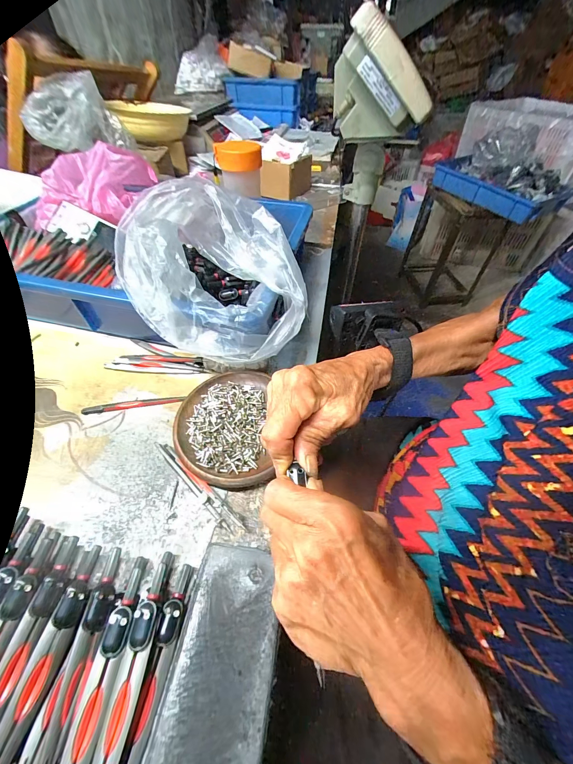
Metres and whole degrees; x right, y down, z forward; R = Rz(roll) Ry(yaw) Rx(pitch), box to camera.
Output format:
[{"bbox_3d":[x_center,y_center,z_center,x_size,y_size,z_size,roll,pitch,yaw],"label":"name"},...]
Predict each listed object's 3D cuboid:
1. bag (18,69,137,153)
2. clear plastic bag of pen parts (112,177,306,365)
[{"bbox_3d":[-0.395,-0.500,0.565,0.164,0.094,0.104,-23,52,-20],"label":"bag"},{"bbox_3d":[-0.068,-0.117,0.312,0.179,0.107,0.153,7,49,4],"label":"clear plastic bag of pen parts"}]

